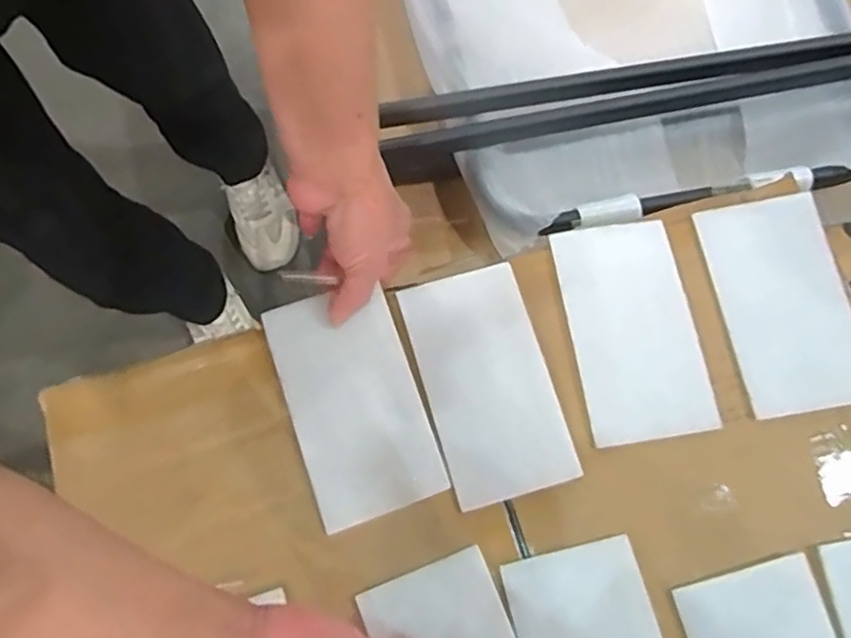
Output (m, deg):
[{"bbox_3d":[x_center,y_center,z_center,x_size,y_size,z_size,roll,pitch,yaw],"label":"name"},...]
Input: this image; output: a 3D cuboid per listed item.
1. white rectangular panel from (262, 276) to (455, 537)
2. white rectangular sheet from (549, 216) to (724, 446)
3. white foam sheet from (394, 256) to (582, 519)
[{"bbox_3d":[-0.046,0.051,0.415,0.080,0.012,0.140,-20,74,-6],"label":"white rectangular panel"},{"bbox_3d":[0.133,0.006,0.428,0.078,0.009,0.140,-10,74,-3],"label":"white rectangular sheet"},{"bbox_3d":[0.038,0.039,0.420,0.080,0.008,0.142,-17,74,-5],"label":"white foam sheet"}]

